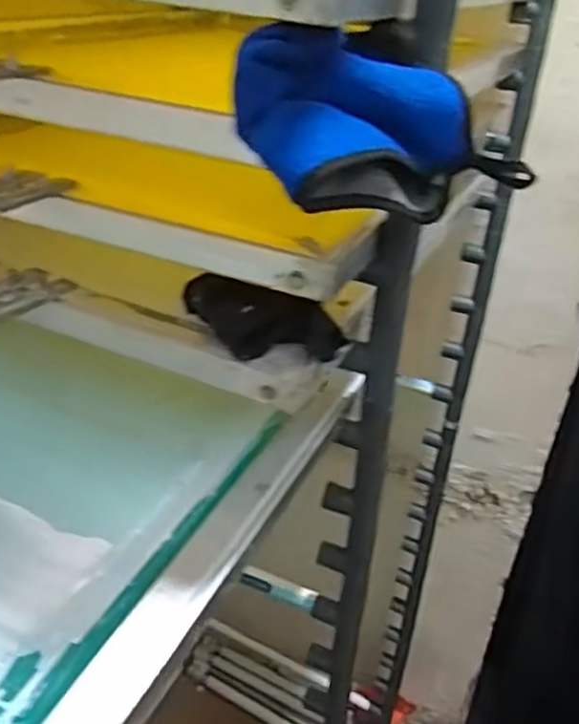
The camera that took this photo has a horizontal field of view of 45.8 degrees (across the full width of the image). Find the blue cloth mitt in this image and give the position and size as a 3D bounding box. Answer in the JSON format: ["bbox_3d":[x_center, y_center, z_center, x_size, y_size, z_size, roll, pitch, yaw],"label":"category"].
[{"bbox_3d":[0.058,-0.132,0.377,0.163,0.098,0.042,-13,22,-19],"label":"blue cloth mitt"}]

